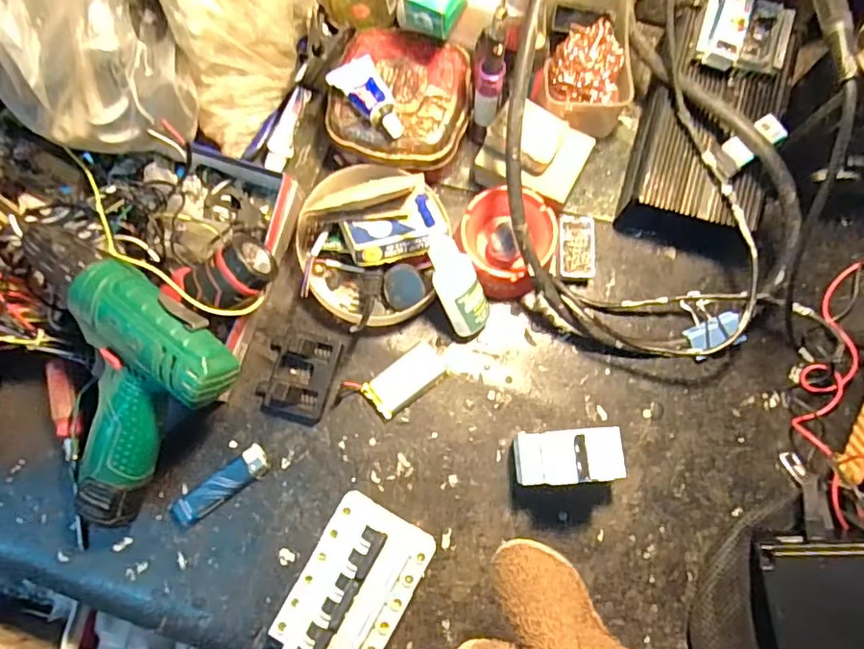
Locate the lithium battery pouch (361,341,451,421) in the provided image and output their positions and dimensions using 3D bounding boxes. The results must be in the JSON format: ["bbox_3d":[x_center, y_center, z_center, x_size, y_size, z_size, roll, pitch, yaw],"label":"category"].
[{"bbox_3d":[-0.021,0.046,0.466,0.068,0.005,0.035,-37,81,-5],"label":"lithium battery pouch"}]

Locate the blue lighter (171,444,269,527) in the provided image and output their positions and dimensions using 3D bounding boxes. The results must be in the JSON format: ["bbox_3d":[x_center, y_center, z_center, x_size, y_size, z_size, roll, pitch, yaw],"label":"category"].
[{"bbox_3d":[-0.169,0.130,0.448,0.084,0.012,0.023,-36,81,-5],"label":"blue lighter"}]

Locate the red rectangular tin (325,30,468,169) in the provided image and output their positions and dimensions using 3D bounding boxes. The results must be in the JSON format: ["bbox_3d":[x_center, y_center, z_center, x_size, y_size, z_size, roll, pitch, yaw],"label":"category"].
[{"bbox_3d":[-0.025,-0.191,0.471,0.112,0.031,0.113,14,81,3],"label":"red rectangular tin"}]

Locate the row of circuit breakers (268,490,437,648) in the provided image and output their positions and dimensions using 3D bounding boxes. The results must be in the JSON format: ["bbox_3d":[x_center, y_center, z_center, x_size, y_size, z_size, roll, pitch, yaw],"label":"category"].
[{"bbox_3d":[-0.054,0.188,0.407,0.075,0.071,0.107,28,82,6],"label":"row of circuit breakers"}]

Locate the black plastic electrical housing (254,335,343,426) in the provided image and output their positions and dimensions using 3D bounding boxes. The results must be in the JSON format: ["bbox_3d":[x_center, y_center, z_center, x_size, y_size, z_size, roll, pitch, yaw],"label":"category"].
[{"bbox_3d":[-0.110,0.042,0.459,0.057,0.022,0.069,14,81,3],"label":"black plastic electrical housing"}]

